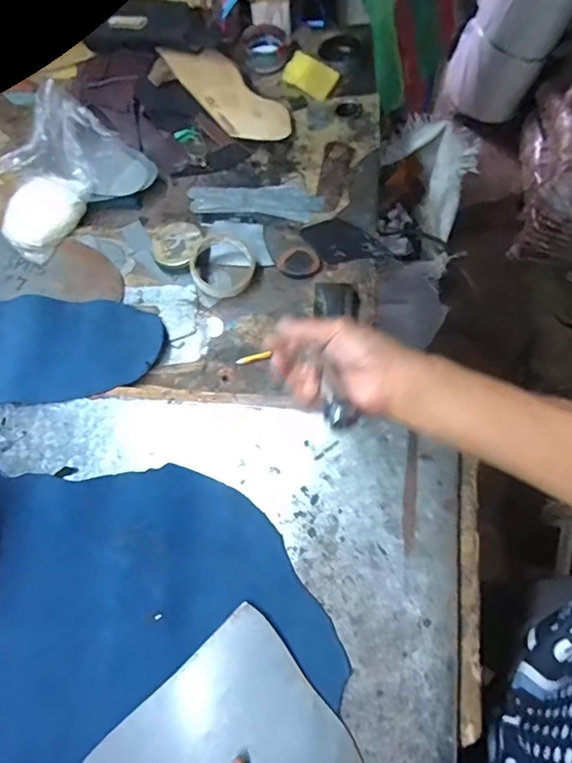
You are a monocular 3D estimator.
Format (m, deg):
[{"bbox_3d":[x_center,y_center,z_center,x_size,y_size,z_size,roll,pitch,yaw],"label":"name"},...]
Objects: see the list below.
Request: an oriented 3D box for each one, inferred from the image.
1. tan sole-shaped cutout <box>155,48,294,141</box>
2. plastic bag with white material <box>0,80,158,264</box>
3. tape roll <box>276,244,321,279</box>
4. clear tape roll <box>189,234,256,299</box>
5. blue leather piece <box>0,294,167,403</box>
[{"bbox_3d":[-0.095,-0.466,0.794,0.102,0.017,0.237,-40,77,-17],"label":"tan sole-shaped cutout"},{"bbox_3d":[-0.335,-0.310,0.741,0.238,0.116,0.164,-38,70,-17],"label":"plastic bag with white material"},{"bbox_3d":[0.019,-0.163,0.683,0.054,0.010,0.058,0,64,-1],"label":"tape roll"},{"bbox_3d":[-0.086,-0.157,0.676,0.083,0.019,0.085,0,89,-12],"label":"clear tape roll"},{"bbox_3d":[-0.299,-0.054,0.662,0.267,0.023,0.168,-7,64,-4],"label":"blue leather piece"}]

